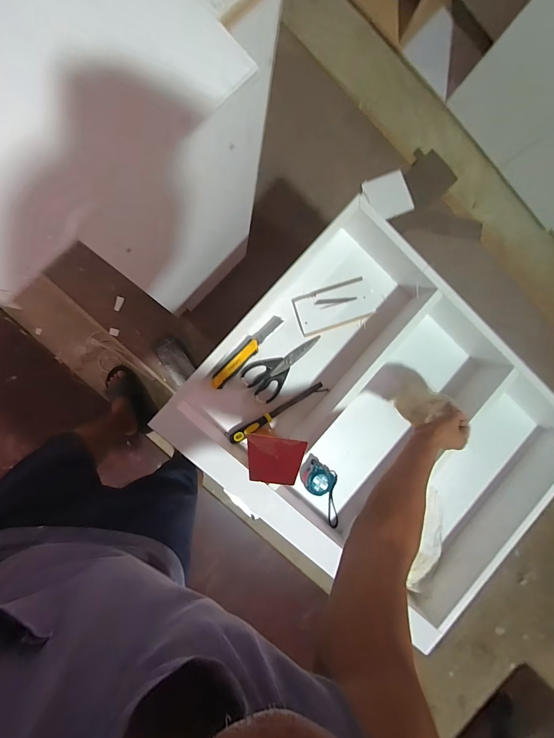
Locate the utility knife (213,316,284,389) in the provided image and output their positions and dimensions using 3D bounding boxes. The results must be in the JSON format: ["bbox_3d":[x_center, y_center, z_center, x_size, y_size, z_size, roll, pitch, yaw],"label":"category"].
[{"bbox_3d":[-0.068,-0.042,0.775,0.033,0.014,0.220,45,84,-8],"label":"utility knife"}]

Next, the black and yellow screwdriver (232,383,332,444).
[{"bbox_3d":[0.006,0.103,0.787,0.256,0.024,0.026,-29,96,-8],"label":"black and yellow screwdriver"}]

